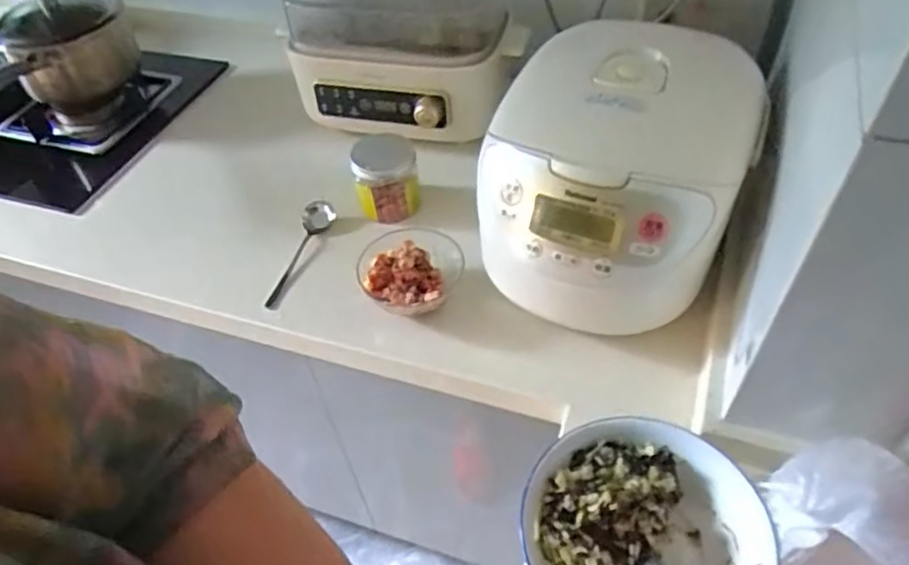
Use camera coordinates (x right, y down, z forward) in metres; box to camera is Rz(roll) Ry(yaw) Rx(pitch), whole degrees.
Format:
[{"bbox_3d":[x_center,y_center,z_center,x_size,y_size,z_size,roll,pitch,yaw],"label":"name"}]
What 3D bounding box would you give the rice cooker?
[{"bbox_3d":[0.170,-0.123,0.686,0.244,0.187,0.309,14,52,17],"label":"rice cooker"}]

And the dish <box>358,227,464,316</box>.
[{"bbox_3d":[-0.050,-0.007,0.757,0.110,0.051,0.124,10,51,14],"label":"dish"}]

